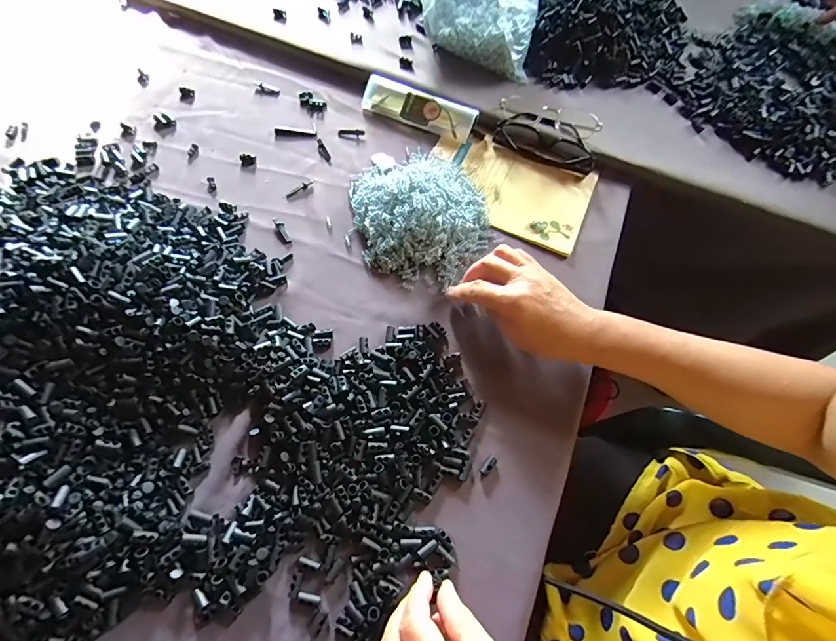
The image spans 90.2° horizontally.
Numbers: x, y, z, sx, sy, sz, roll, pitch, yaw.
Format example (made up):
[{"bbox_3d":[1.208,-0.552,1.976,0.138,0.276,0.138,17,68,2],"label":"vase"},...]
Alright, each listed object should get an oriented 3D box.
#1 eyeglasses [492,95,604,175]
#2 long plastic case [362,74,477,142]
[{"bbox_3d":[0.165,-0.243,0.536,0.137,0.033,0.072,26,67,9],"label":"eyeglasses"},{"bbox_3d":[0.001,-0.281,0.554,0.152,0.022,0.045,23,104,8],"label":"long plastic case"}]

